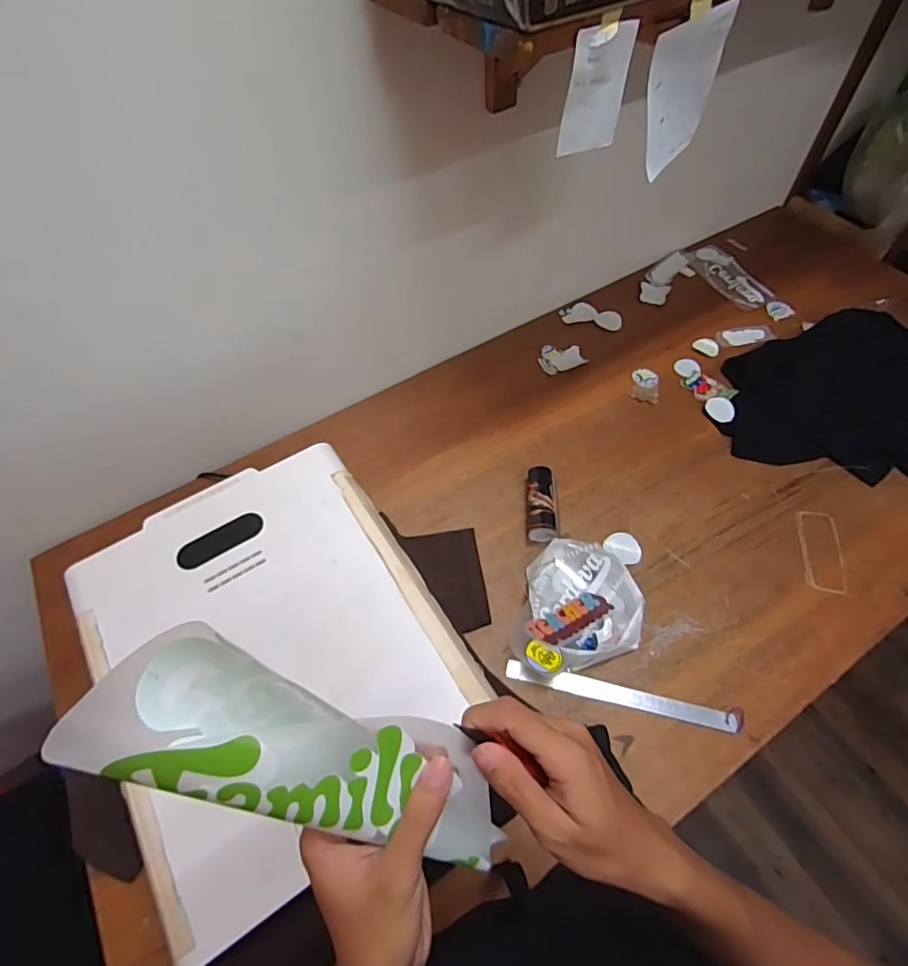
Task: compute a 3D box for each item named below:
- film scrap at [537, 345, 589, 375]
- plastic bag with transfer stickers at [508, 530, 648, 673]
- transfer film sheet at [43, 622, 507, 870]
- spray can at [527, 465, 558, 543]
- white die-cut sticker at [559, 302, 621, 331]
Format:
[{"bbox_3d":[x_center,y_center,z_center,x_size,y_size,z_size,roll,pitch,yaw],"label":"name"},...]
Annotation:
[{"bbox_3d":[0.239,-0.283,1.155,0.099,0.011,0.080,-13,59,-6],"label":"film scrap"},{"bbox_3d":[0.203,0.184,0.832,0.191,0.053,0.248,9,59,8],"label":"plastic bag with transfer stickers"},{"bbox_3d":[-0.068,0.146,0.277,0.236,0.047,0.066,28,59,-17],"label":"transfer film sheet"},{"bbox_3d":[0.159,0.035,0.928,0.055,0.039,0.147,2,59,4],"label":"spray can"},{"bbox_3d":[0.328,-0.402,1.225,0.143,0.011,0.069,18,61,13],"label":"white die-cut sticker"}]

